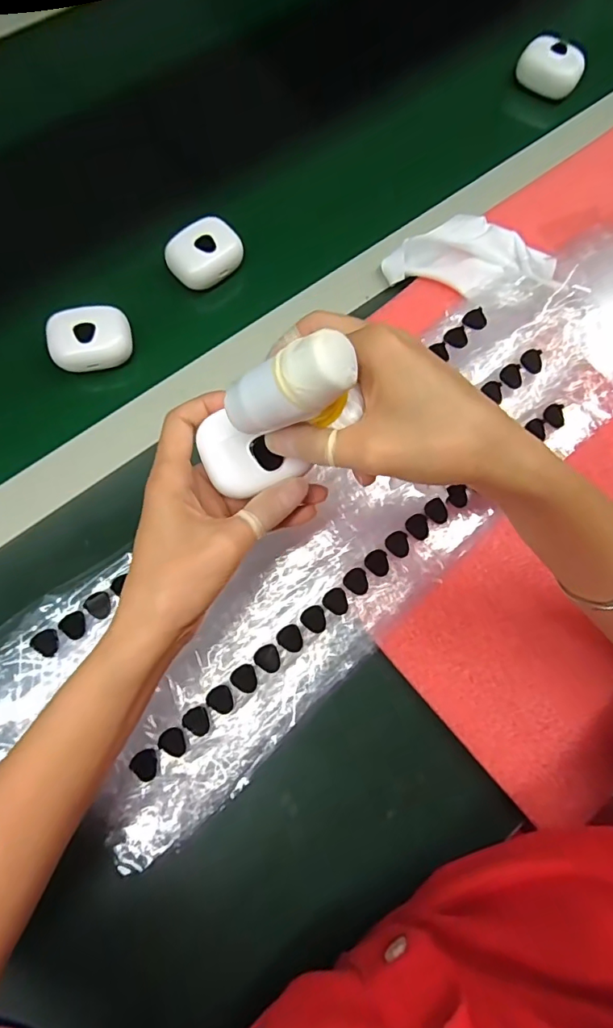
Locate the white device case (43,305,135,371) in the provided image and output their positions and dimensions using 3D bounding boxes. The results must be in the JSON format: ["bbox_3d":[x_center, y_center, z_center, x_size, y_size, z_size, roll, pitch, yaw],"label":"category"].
[{"bbox_3d":[-0.164,-0.133,0.372,0.058,0.025,0.042,-18,75,-8],"label":"white device case"}]

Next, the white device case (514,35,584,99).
[{"bbox_3d":[0.233,-0.427,0.468,0.060,0.028,0.030,30,75,6],"label":"white device case"}]

